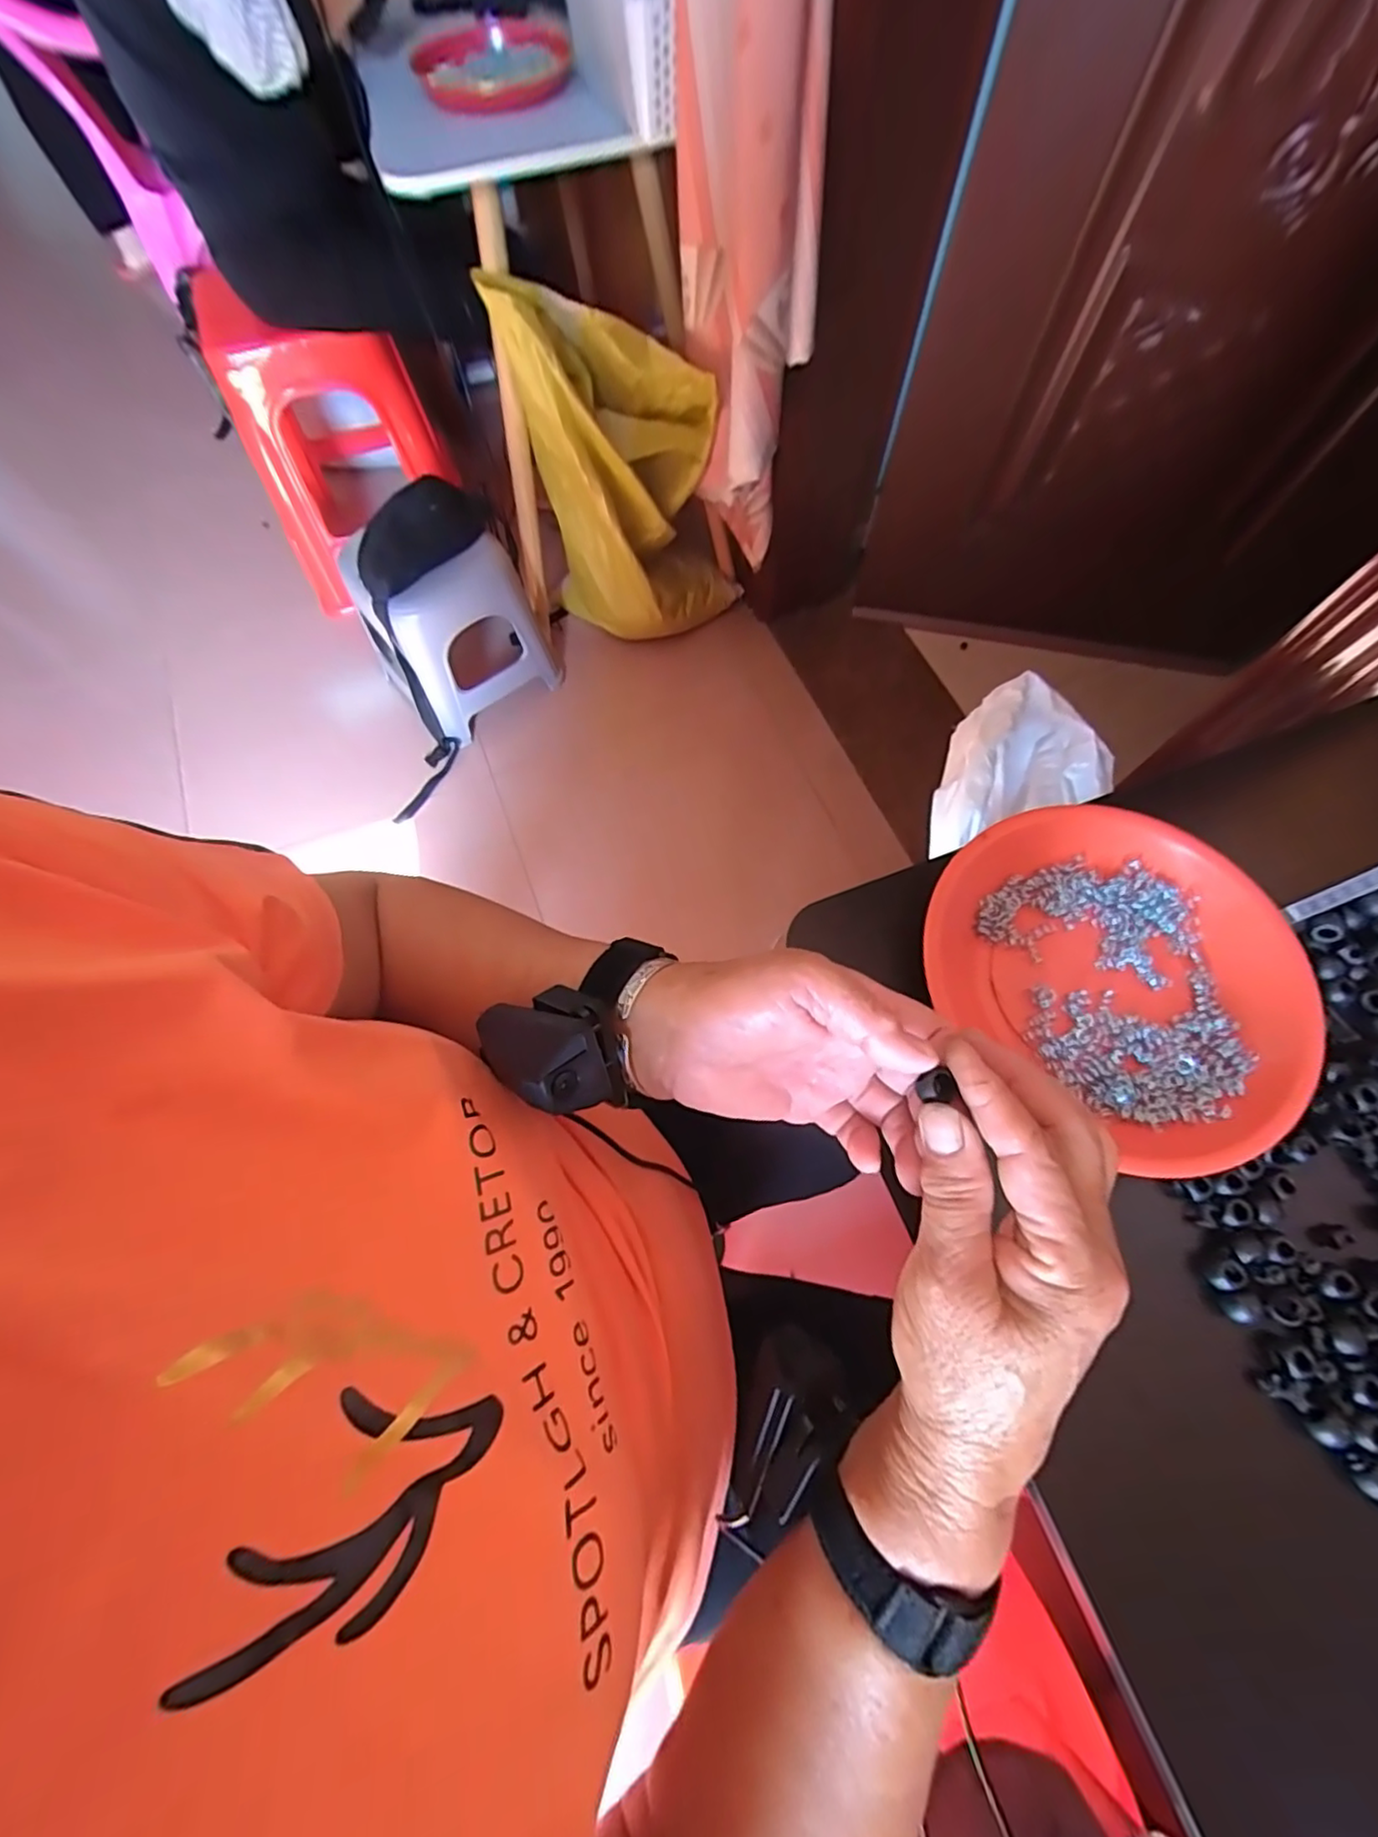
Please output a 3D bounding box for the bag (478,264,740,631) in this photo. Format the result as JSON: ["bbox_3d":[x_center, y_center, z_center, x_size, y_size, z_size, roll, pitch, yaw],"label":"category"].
[{"bbox_3d":[-0.098,-0.790,1.170,0.380,0.601,0.189,0,69,1],"label":"bag"}]

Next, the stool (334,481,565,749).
[{"bbox_3d":[-0.493,-0.608,1.218,0.312,0.364,0.269,-37,73,-12],"label":"stool"}]

